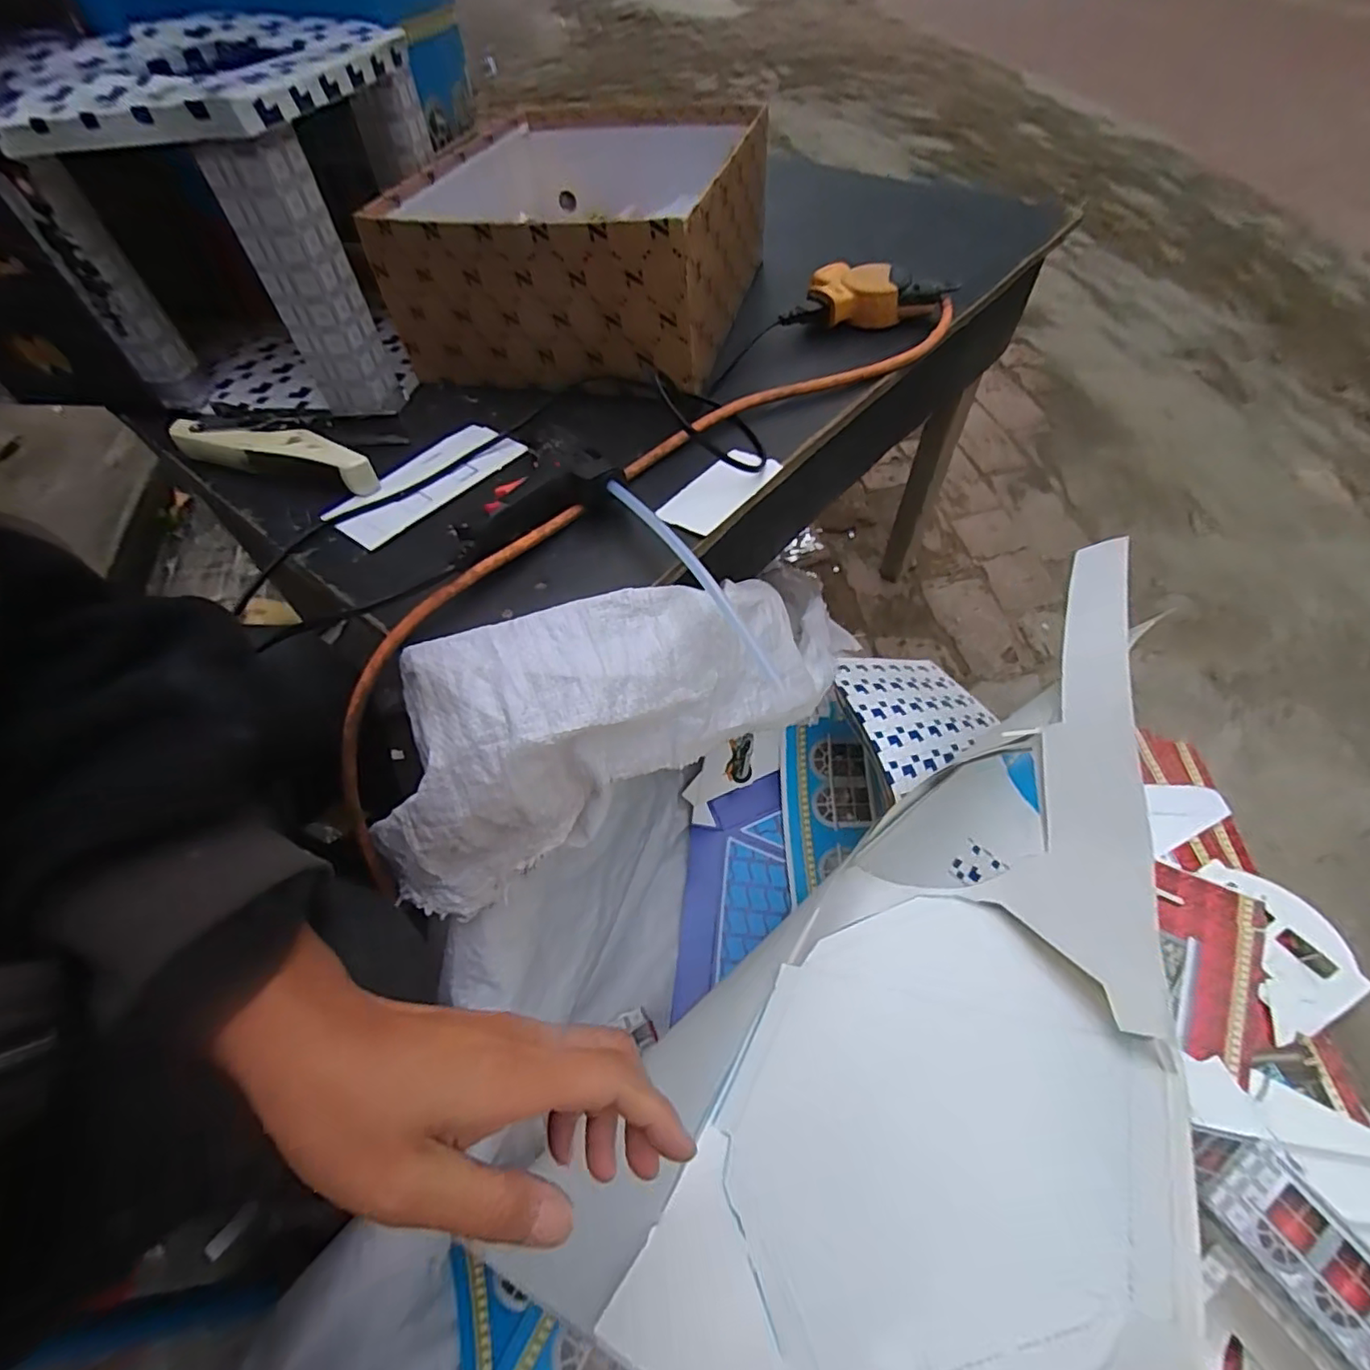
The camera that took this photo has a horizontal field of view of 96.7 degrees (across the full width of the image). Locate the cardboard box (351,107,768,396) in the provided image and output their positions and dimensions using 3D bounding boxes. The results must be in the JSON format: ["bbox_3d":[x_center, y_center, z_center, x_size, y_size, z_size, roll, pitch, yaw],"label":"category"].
[{"bbox_3d":[-0.076,-0.394,0.535,0.258,0.120,0.319,10,57,10],"label":"cardboard box"}]

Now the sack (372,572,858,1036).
[{"bbox_3d":[-0.051,0.019,0.373,0.315,0.125,0.105,-27,59,-14],"label":"sack"}]

